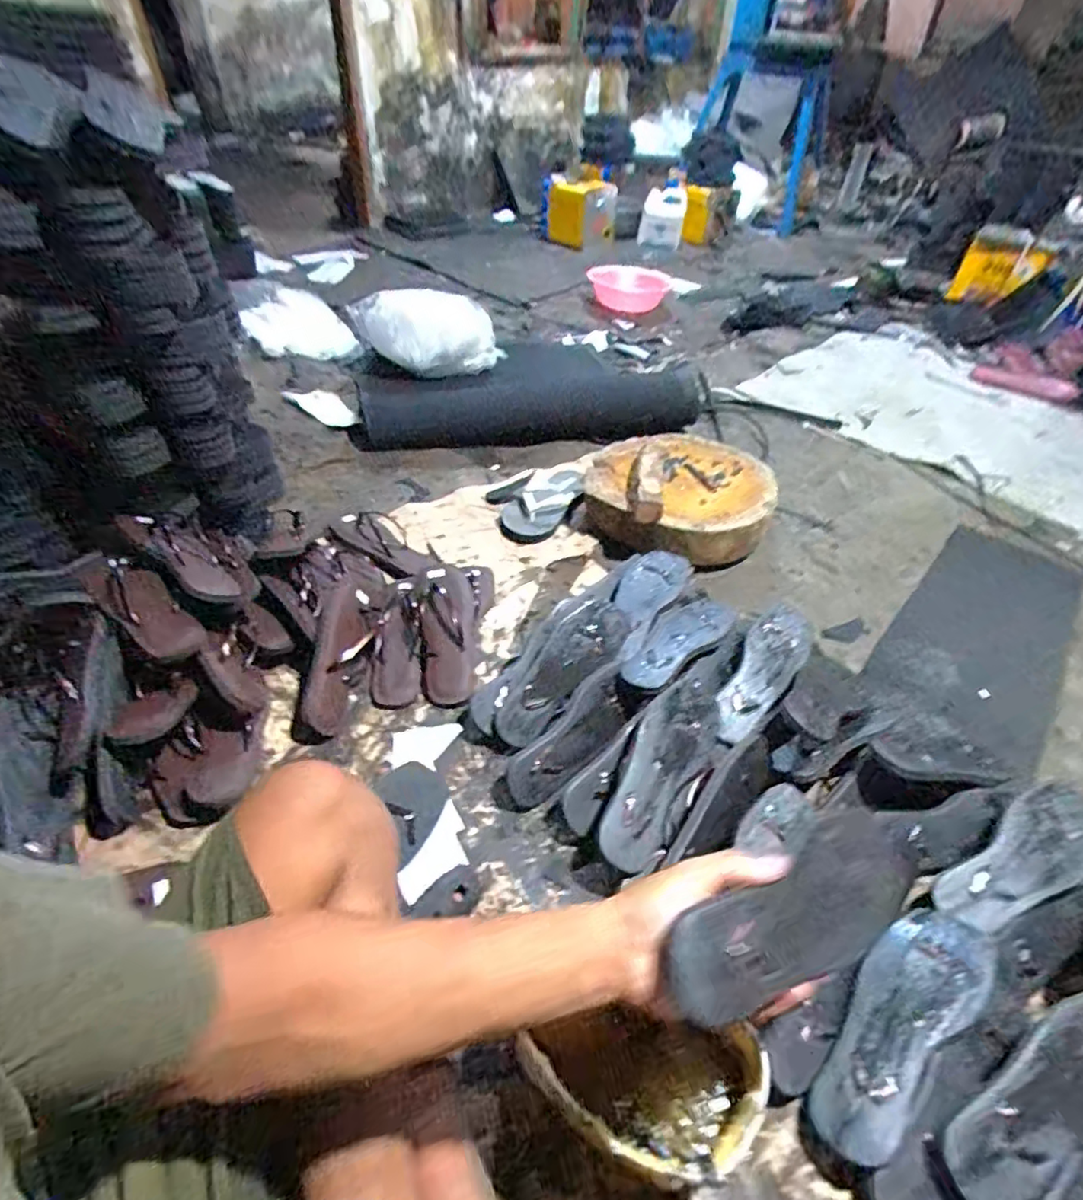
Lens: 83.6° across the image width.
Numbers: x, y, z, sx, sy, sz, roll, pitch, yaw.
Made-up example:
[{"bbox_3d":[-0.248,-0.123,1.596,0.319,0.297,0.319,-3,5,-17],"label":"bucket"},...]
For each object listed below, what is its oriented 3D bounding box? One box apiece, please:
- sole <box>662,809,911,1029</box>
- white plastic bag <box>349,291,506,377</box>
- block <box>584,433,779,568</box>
[{"bbox_3d":[0.184,0.207,0.417,0.252,0.011,0.086,1,71,-34],"label":"sole"},{"bbox_3d":[-0.315,-0.732,1.690,0.376,0.211,0.214,7,44,5],"label":"white plastic bag"},{"bbox_3d":[0.266,-0.220,1.150,0.340,0.108,0.379,1,43,-2],"label":"block"}]

